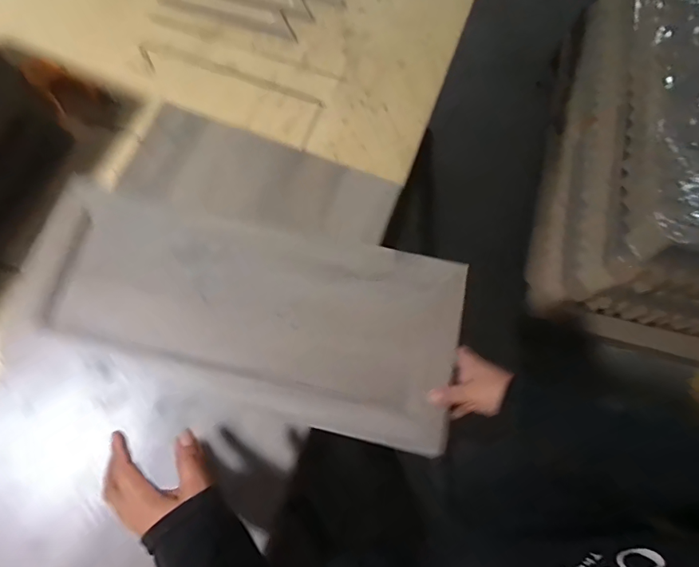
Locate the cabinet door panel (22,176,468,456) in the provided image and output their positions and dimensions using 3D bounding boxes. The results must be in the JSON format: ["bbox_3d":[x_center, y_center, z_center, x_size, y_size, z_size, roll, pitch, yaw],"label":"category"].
[{"bbox_3d":[-0.128,0.021,0.558,0.526,0.021,0.229,17,73,2],"label":"cabinet door panel"}]

